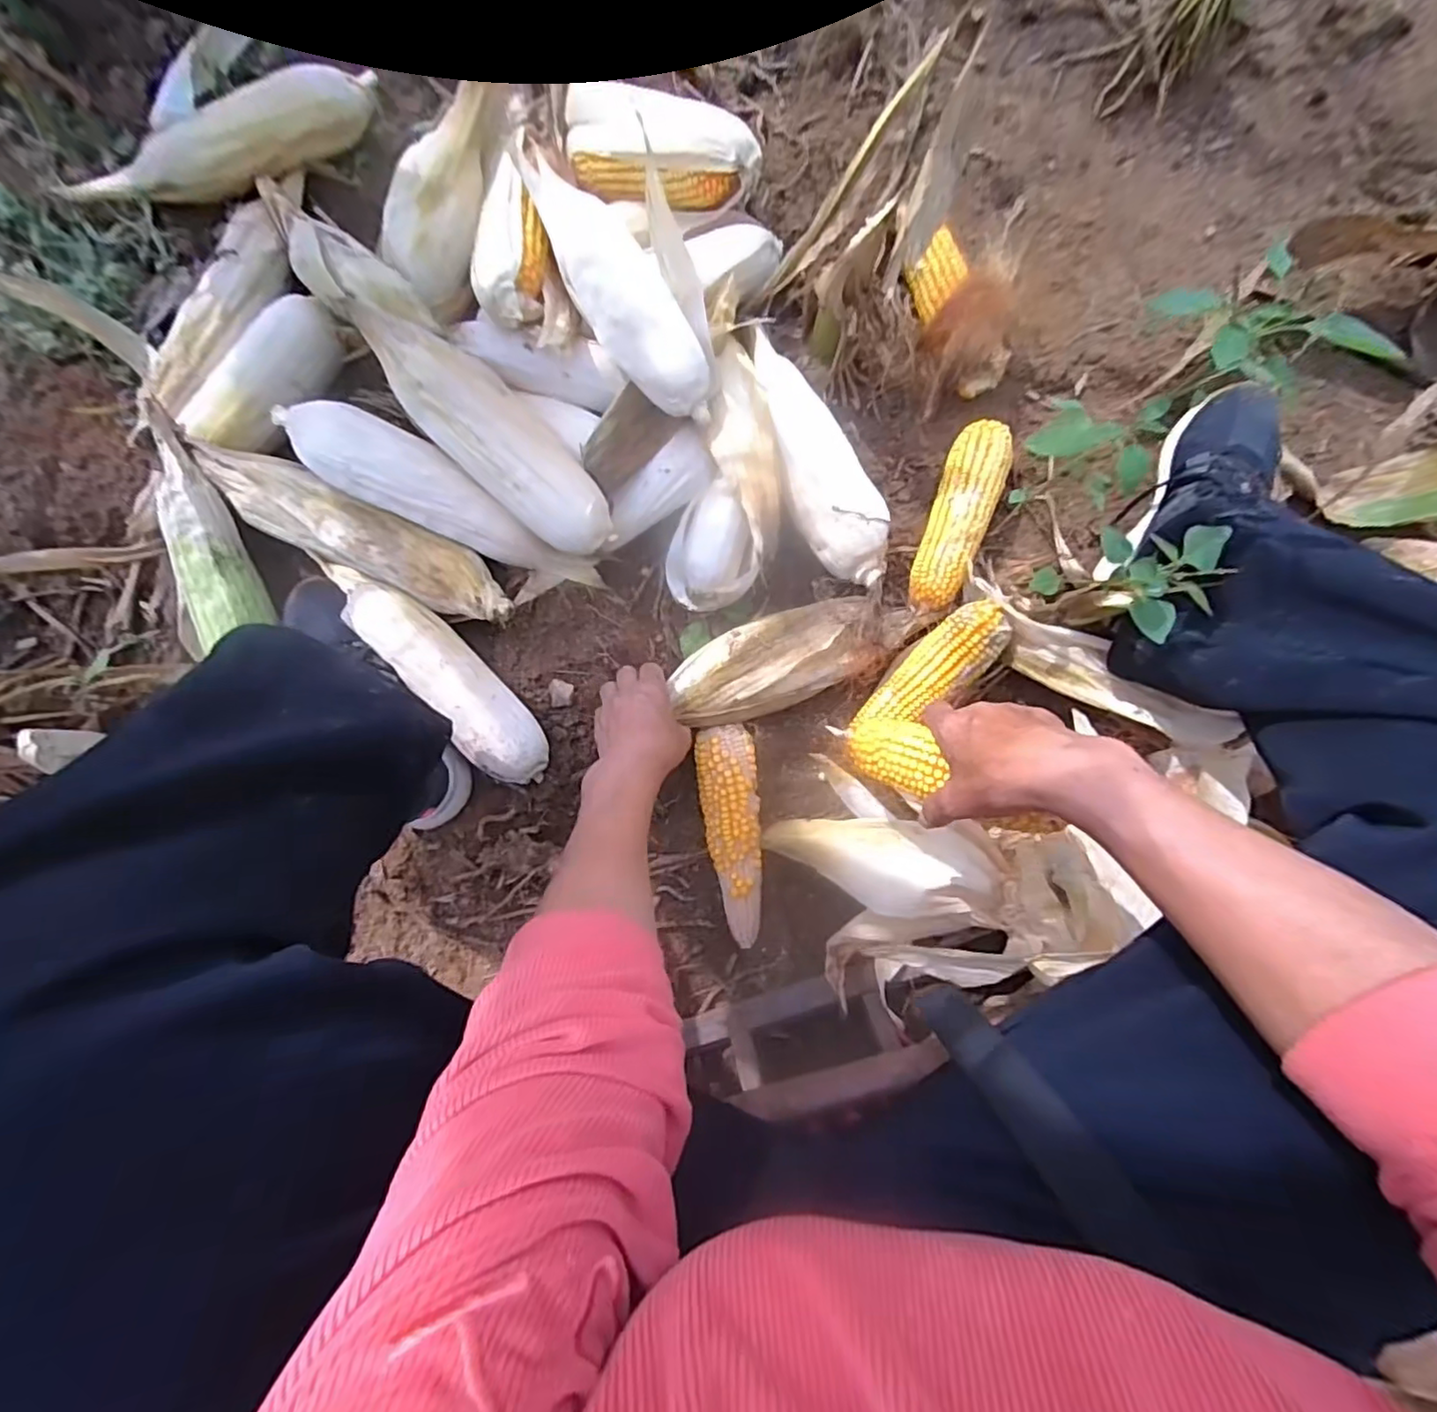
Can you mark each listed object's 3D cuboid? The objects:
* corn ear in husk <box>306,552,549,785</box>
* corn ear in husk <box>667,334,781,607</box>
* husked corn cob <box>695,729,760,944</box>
[{"bbox_3d":[-0.250,-0.037,0.557,0.059,0.066,0.259,-40,89,-3],"label":"corn ear in husk"},{"bbox_3d":[0.013,-0.213,0.580,0.101,0.071,0.248,9,103,-1],"label":"corn ear in husk"},{"bbox_3d":[0.014,0.121,0.590,0.054,0.047,0.201,-5,87,-2],"label":"husked corn cob"}]

